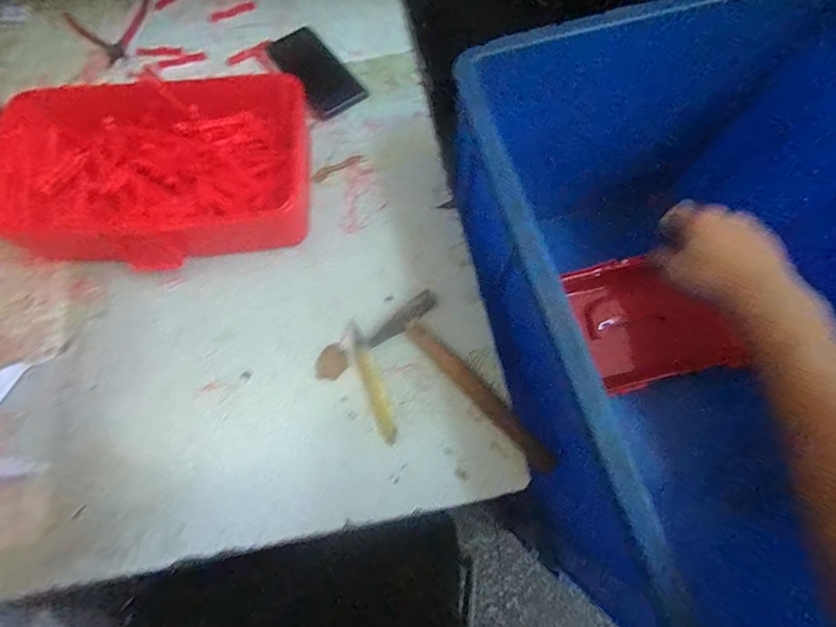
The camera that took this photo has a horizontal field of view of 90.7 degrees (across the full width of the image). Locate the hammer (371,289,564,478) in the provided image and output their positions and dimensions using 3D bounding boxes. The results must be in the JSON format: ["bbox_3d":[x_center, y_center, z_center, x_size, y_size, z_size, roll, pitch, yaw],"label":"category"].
[{"bbox_3d":[0.055,0.080,0.445,0.084,0.019,0.225,-42,74,-12],"label":"hammer"}]

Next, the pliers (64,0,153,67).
[{"bbox_3d":[-0.450,-0.448,0.630,0.127,0.013,0.120,-42,74,-12],"label":"pliers"}]

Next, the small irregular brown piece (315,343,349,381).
[{"bbox_3d":[-0.095,0.054,0.458,0.032,0.004,0.041,30,74,12],"label":"small irregular brown piece"}]

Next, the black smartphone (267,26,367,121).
[{"bbox_3d":[-0.149,-0.351,0.594,0.080,0.011,0.176,-34,73,-9],"label":"black smartphone"}]

